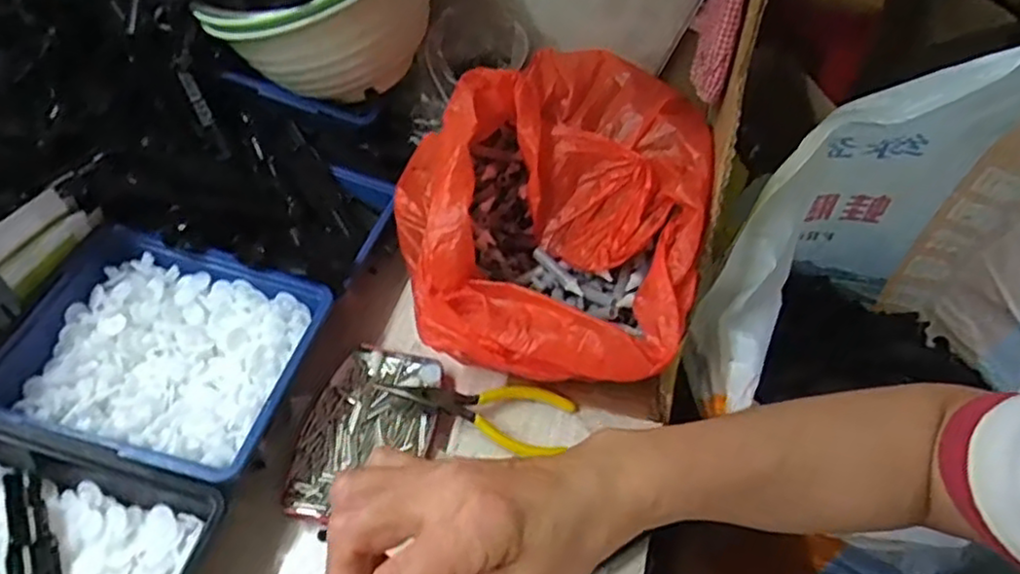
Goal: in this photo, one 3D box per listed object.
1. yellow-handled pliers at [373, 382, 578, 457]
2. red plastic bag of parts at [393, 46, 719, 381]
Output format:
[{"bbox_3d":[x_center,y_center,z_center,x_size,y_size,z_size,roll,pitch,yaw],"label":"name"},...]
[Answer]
[{"bbox_3d":[-0.021,0.079,0.457,0.123,0.022,0.044,7,51,5],"label":"yellow-handled pliers"},{"bbox_3d":[0.034,-0.065,0.490,0.203,0.102,0.253,14,52,10],"label":"red plastic bag of parts"}]

